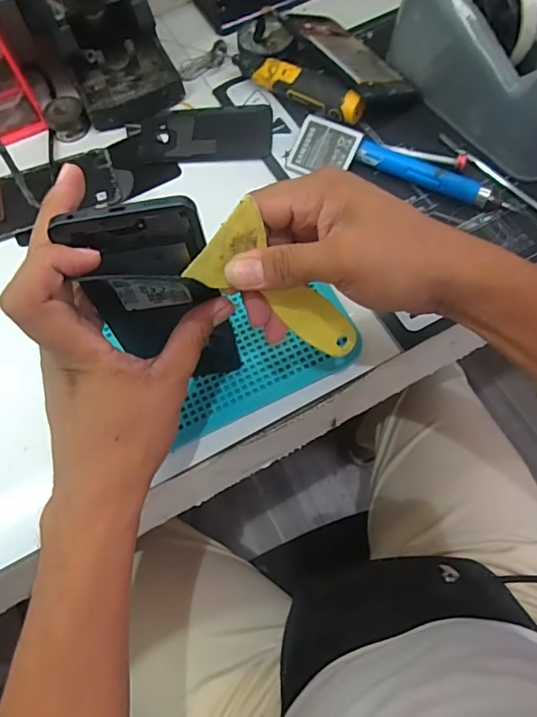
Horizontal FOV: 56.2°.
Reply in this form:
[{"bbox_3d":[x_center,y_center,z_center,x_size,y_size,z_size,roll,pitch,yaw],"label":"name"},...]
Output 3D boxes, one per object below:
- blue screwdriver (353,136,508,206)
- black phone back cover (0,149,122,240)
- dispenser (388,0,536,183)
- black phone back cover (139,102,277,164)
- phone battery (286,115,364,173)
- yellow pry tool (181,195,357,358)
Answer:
[{"bbox_3d":[0.139,-0.157,0.432,0.130,0.020,0.020,27,71,14],"label":"blue screwdriver"},{"bbox_3d":[-0.216,-0.150,0.466,0.150,0.007,0.072,-17,67,-3],"label":"black phone back cover"},{"bbox_3d":[0.188,-0.260,0.426,0.060,0.104,0.199,-32,68,-9],"label":"dispenser"},{"bbox_3d":[-0.060,-0.219,0.485,0.127,0.008,0.065,-1,67,4],"label":"black phone back cover"},{"bbox_3d":[0.050,-0.187,0.449,0.056,0.004,0.047,26,100,16],"label":"phone battery"},{"bbox_3d":[0.012,-0.035,0.301,0.048,0.121,0.004,-49,36,7],"label":"yellow pry tool"}]

